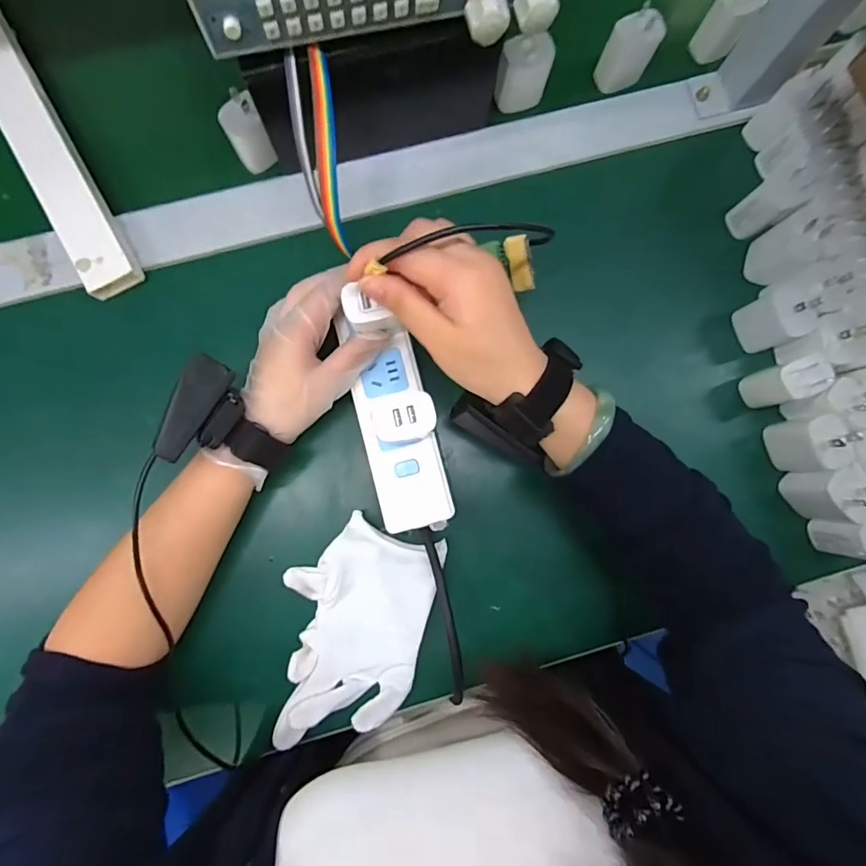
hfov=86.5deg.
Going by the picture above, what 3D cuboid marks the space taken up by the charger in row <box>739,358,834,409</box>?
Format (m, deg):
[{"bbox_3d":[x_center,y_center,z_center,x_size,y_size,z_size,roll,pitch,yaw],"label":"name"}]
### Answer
[{"bbox_3d":[0.285,-0.041,0.371,0.039,0.059,0.028,-18,85,-4],"label":"charger in row"}]

